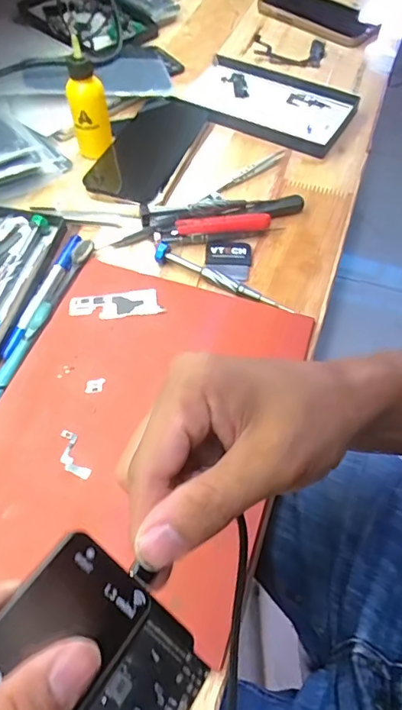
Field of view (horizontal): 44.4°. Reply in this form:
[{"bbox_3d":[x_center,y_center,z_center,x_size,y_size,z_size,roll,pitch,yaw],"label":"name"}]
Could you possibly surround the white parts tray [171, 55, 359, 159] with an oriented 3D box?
[{"bbox_3d":[0.073,-0.287,0.556,0.189,0.023,0.112,26,61,15],"label":"white parts tray"}]

